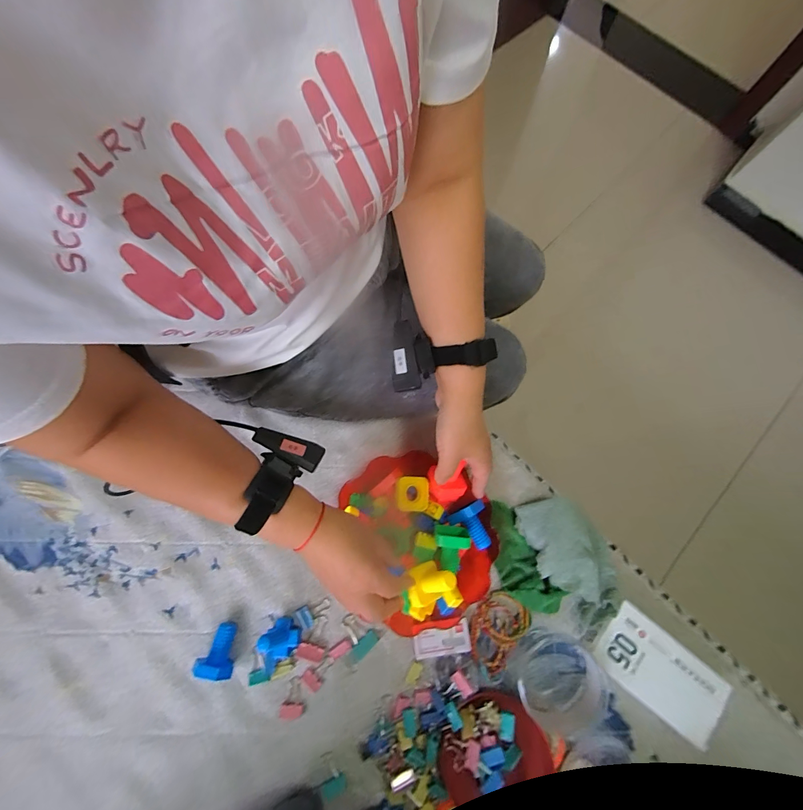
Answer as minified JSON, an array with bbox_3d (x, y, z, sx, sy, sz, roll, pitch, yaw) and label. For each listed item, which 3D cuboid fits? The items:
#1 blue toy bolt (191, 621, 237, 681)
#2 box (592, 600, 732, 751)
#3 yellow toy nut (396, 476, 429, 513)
[{"bbox_3d":[-0.223,0.296,0.445,0.047,0.041,0.048,8,74,1],"label":"blue toy bolt"},{"bbox_3d":[0.317,0.327,0.454,0.155,0.019,0.082,38,77,9],"label":"box"},{"bbox_3d":[0.014,0.114,0.472,0.041,0.016,0.044,-3,74,-2],"label":"yellow toy nut"}]

